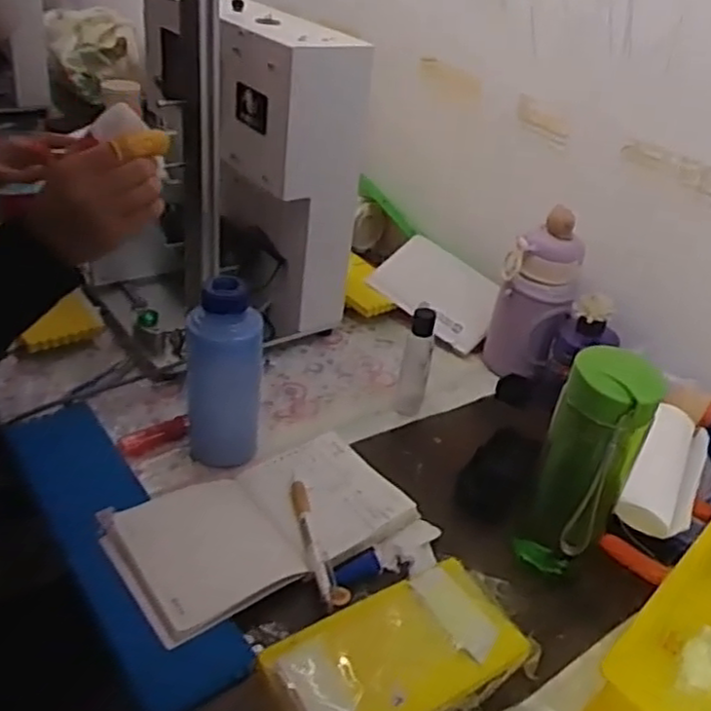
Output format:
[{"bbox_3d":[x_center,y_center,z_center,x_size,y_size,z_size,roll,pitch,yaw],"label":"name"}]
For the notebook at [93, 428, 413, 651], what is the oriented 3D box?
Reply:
[{"bbox_3d":[-0.077,0.145,0.632,0.245,0.031,0.135,-17,40,-32],"label":"notebook"}]

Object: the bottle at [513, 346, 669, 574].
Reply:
[{"bbox_3d":[0.183,0.091,0.580,0.066,0.213,0.065,23,36,22],"label":"bottle"}]

